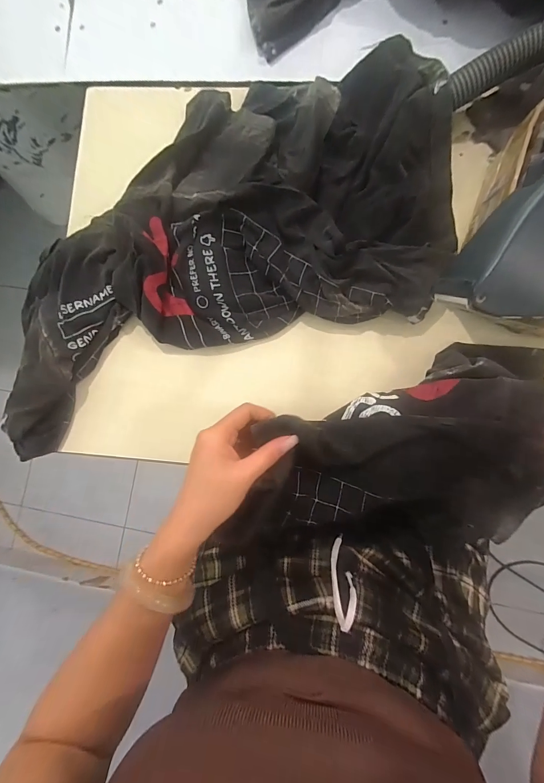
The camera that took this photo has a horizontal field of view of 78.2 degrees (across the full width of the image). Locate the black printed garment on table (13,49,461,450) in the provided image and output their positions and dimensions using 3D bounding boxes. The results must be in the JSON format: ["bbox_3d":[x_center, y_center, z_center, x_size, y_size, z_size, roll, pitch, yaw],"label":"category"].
[{"bbox_3d":[-0.072,-0.204,0.425,0.618,0.058,0.356,-18,84,3],"label":"black printed garment on table"}]

